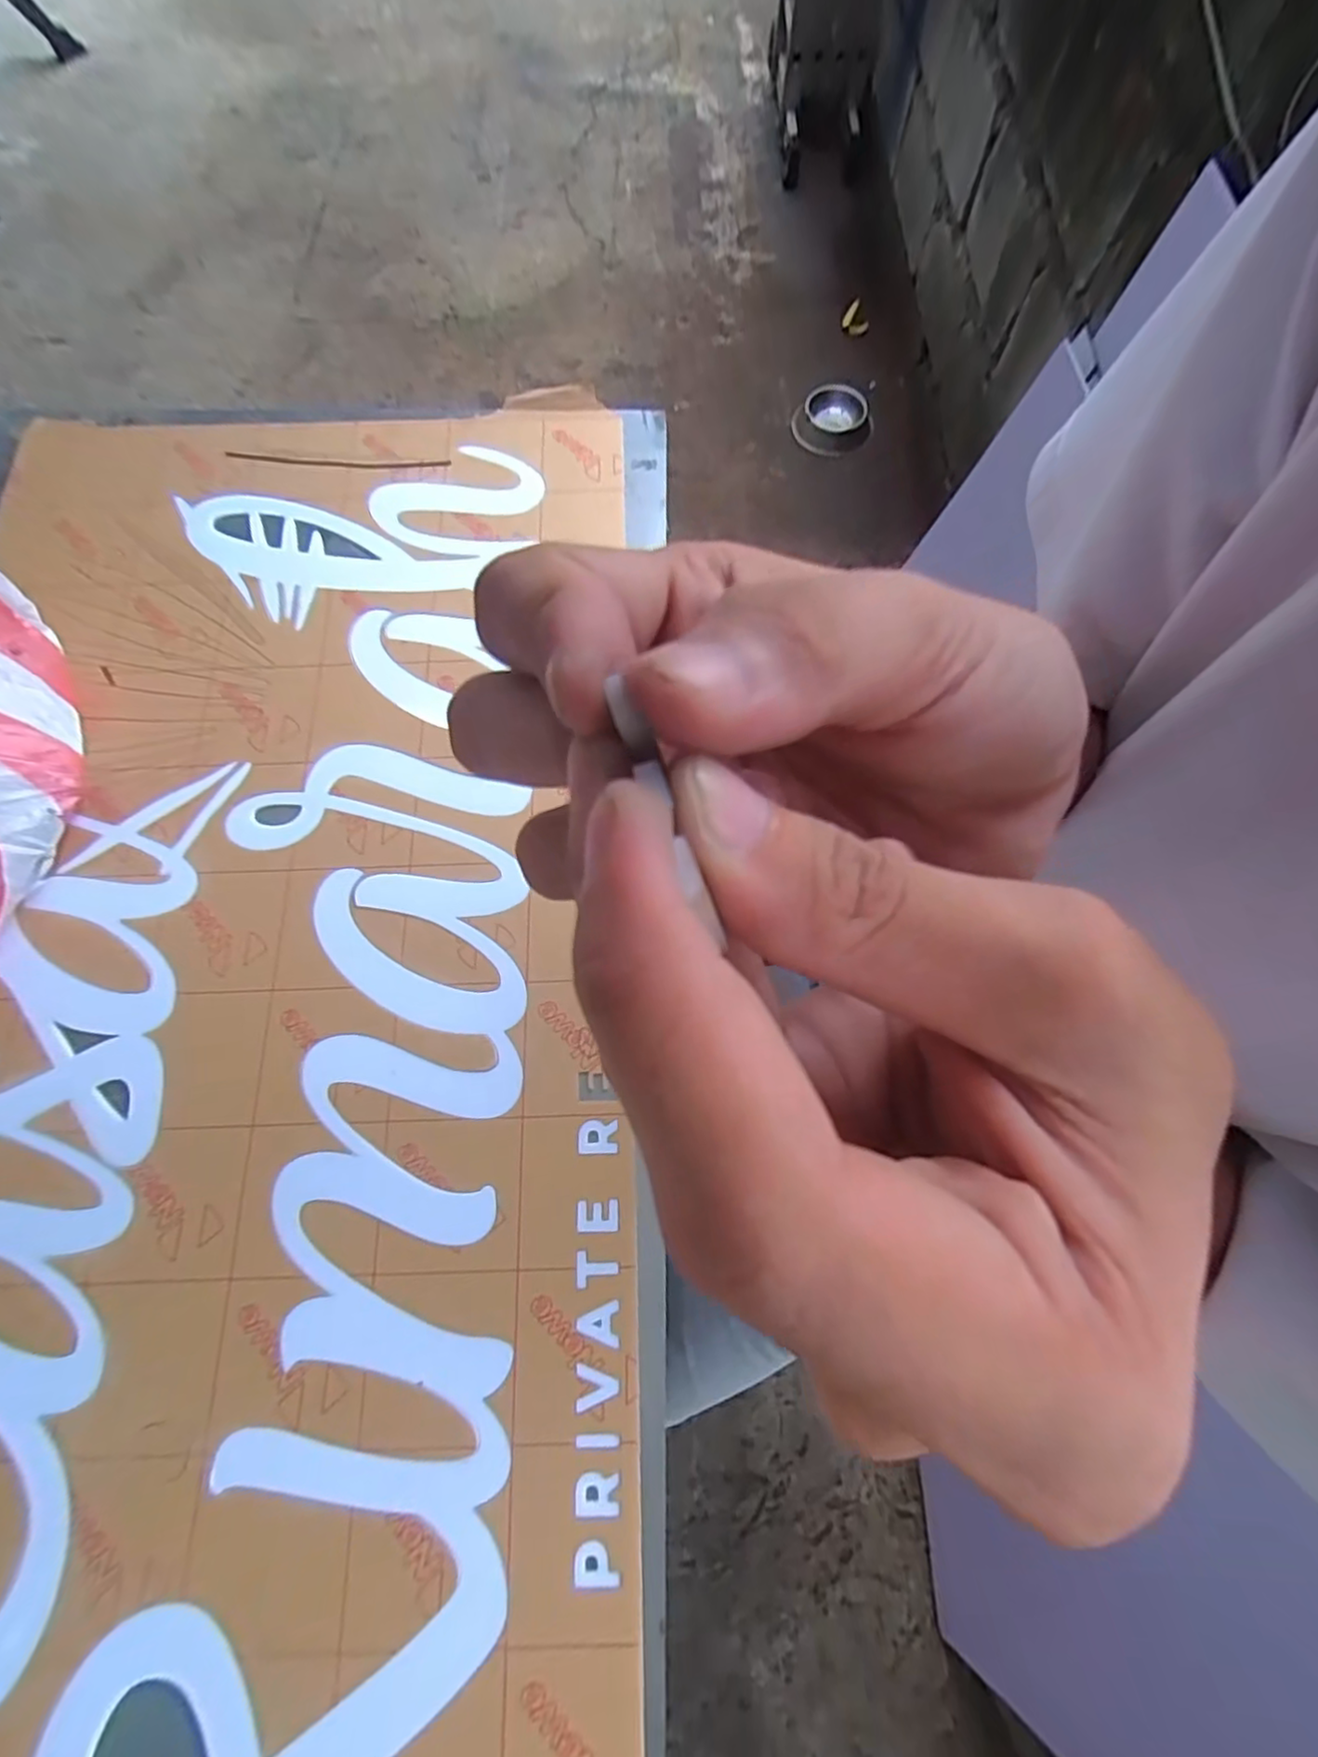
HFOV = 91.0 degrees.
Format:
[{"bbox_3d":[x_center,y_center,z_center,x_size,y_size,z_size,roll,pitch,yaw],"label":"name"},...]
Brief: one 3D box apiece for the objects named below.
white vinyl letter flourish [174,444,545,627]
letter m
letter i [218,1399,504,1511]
[{"bbox_3d":[-0.280,-0.338,0.628,0.336,0.005,0.157,-16,73,-5],"label":"white vinyl letter flourish"},{"bbox_3d":[-0.184,0.228,0.456,0.163,0.004,0.223,-4,73,-1],"label":"letter m"},{"bbox_3d":[-0.190,0.374,0.412,0.185,0.004,0.051,-4,73,-1],"label":"letter i"}]

